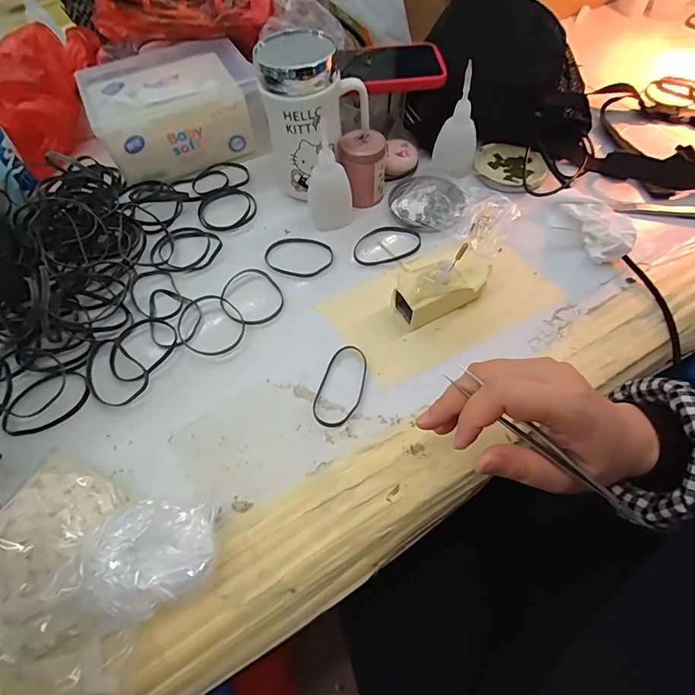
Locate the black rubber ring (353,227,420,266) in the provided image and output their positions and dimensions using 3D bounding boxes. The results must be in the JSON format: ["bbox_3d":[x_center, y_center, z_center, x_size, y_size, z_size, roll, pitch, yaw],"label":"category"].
[{"bbox_3d":[0.040,-0.106,0.433,0.070,0.004,0.048,-8,58,-2],"label":"black rubber ring"}]

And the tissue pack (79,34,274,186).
[{"bbox_3d":[-0.199,-0.281,0.505,0.176,0.084,0.151,-23,60,-11],"label":"tissue pack"}]

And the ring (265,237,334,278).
[{"bbox_3d":[-0.049,-0.092,0.430,0.067,0.004,0.049,12,60,10],"label":"ring"}]

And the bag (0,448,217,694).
[{"bbox_3d":[-0.162,0.141,0.261,0.149,0.055,0.127,12,60,10],"label":"bag"}]

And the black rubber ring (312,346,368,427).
[{"bbox_3d":[-0.005,0.031,0.350,0.036,0.007,0.074,16,60,12],"label":"black rubber ring"}]

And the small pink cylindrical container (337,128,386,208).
[{"bbox_3d":[0.016,-0.190,0.451,0.046,0.063,0.044,1,59,4],"label":"small pink cylindrical container"}]

